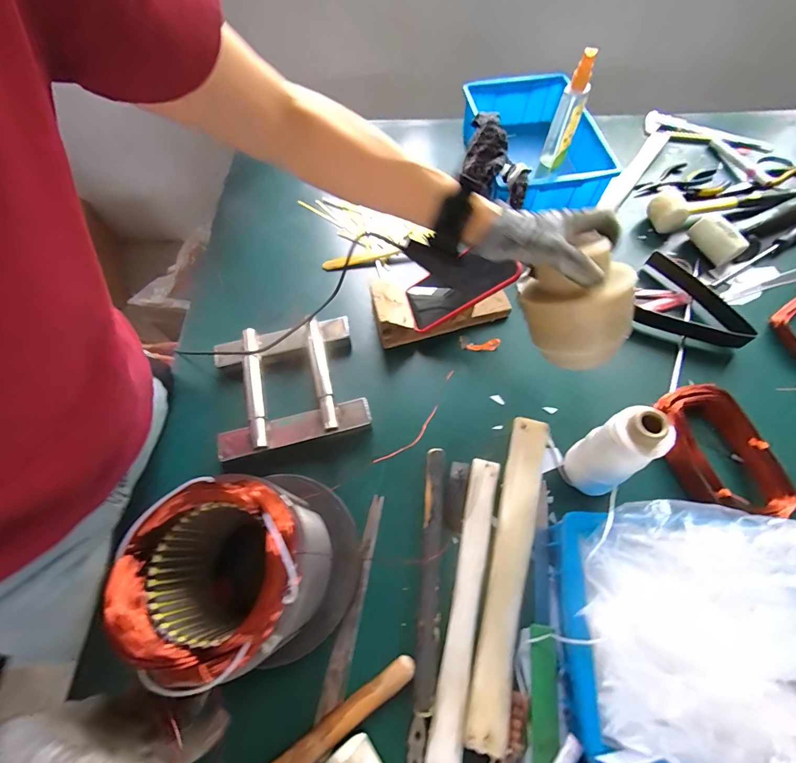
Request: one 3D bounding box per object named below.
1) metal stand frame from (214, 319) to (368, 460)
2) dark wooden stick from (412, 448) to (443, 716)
[{"bbox_3d":[-0.148,0.004,0.531,0.189,0.045,0.179,-14,63,-5],"label":"metal stand frame"},{"bbox_3d":[0.037,0.208,0.437,0.022,0.017,0.262,4,63,4],"label":"dark wooden stick"}]

